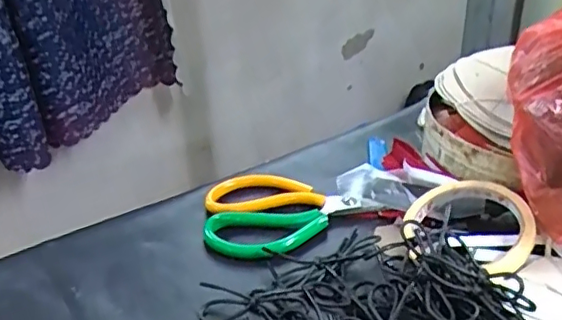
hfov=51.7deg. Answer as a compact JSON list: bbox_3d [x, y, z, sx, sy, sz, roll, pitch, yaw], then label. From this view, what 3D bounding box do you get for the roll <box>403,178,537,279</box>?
[{"bbox_3d":[0.136,0.045,0.431,0.094,0.019,0.094,-2,31,1],"label":"roll"}]

